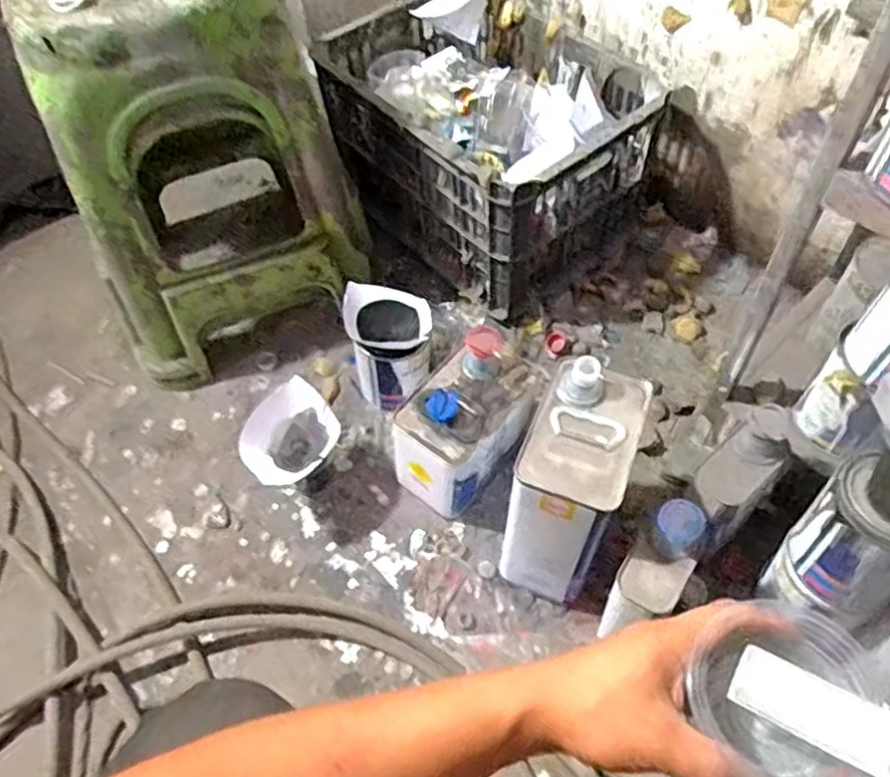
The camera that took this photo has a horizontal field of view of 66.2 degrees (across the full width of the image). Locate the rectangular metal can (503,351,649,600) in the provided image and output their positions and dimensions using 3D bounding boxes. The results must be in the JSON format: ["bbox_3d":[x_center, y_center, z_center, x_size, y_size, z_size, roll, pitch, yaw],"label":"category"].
[{"bbox_3d":[0.147,0.114,0.777,0.105,0.274,0.164,20,58,17],"label":"rectangular metal can"}]

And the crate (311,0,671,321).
[{"bbox_3d":[0.055,-0.415,1.125,0.352,0.246,0.526,-31,58,-17],"label":"crate"}]

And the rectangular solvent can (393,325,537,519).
[{"bbox_3d":[0.029,0.053,0.887,0.115,0.175,0.184,32,62,24],"label":"rectangular solvent can"}]

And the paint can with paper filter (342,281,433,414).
[{"bbox_3d":[-0.074,-0.054,0.955,0.116,0.128,0.109,-8,54,-2],"label":"paint can with paper filter"}]

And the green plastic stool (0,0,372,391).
[{"bbox_3d":[-0.334,-0.313,0.917,0.344,0.454,0.274,-23,56,-12],"label":"green plastic stool"}]

